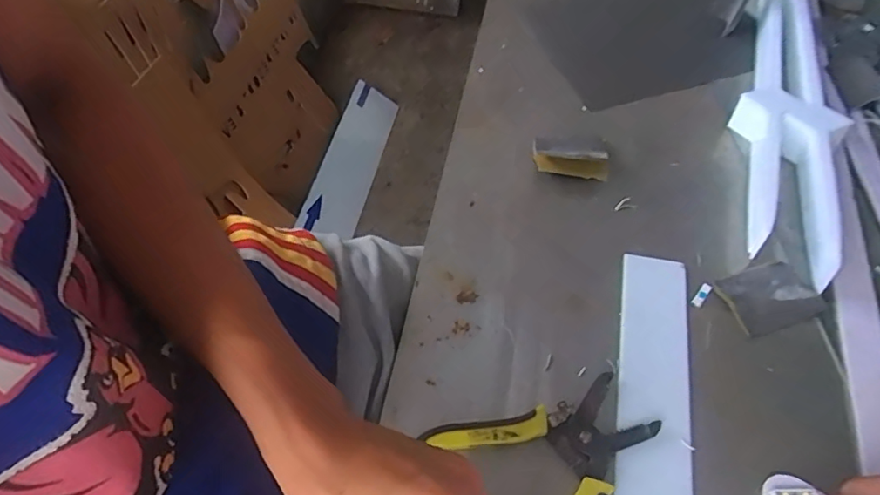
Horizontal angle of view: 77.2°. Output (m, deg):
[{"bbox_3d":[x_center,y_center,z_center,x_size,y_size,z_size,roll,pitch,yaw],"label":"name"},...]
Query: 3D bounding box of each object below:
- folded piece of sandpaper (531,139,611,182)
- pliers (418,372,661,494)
[{"bbox_3d":[0.122,-0.082,0.521,0.073,0.015,0.026,14,56,15],"label":"folded piece of sandpaper"},{"bbox_3d":[0.083,0.148,0.364,0.136,0.015,0.128,-26,55,-14],"label":"pliers"}]

